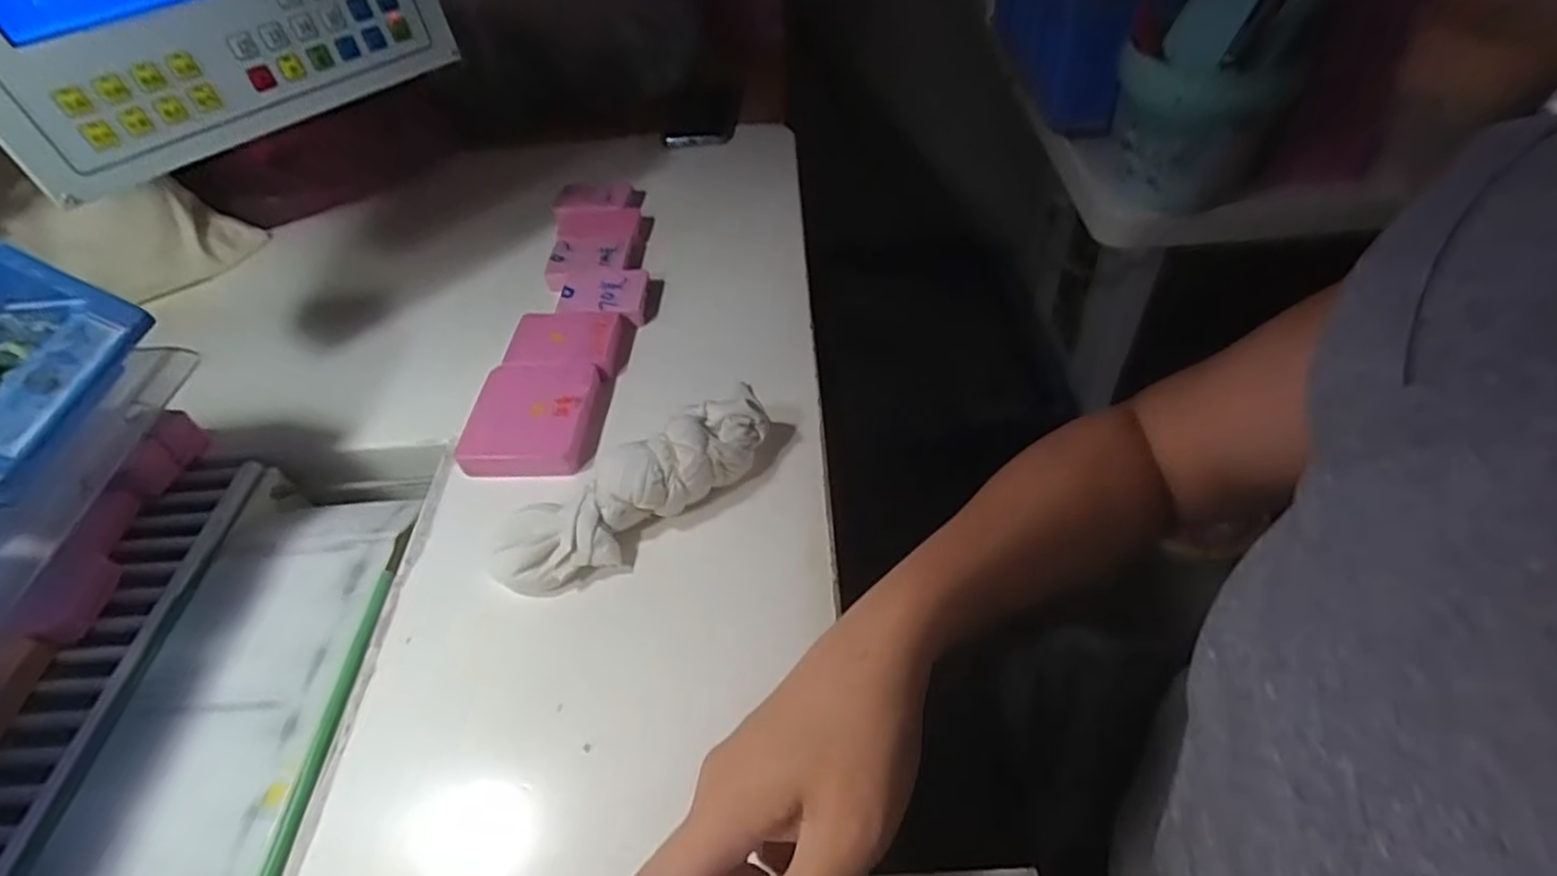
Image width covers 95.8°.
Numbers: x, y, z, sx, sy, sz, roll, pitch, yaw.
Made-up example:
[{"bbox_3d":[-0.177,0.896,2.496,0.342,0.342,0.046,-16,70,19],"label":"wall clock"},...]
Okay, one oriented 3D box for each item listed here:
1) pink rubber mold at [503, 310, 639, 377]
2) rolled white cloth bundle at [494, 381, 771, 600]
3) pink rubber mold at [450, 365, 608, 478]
[{"bbox_3d":[-0.160,-0.069,0.542,0.083,0.032,0.064,4,49,7],"label":"pink rubber mold"},{"bbox_3d":[-0.083,0.033,0.422,0.174,0.048,0.059,-26,52,-19],"label":"rolled white cloth bundle"},{"bbox_3d":[-0.164,-0.015,0.486,0.087,0.026,0.089,0,49,3],"label":"pink rubber mold"}]

